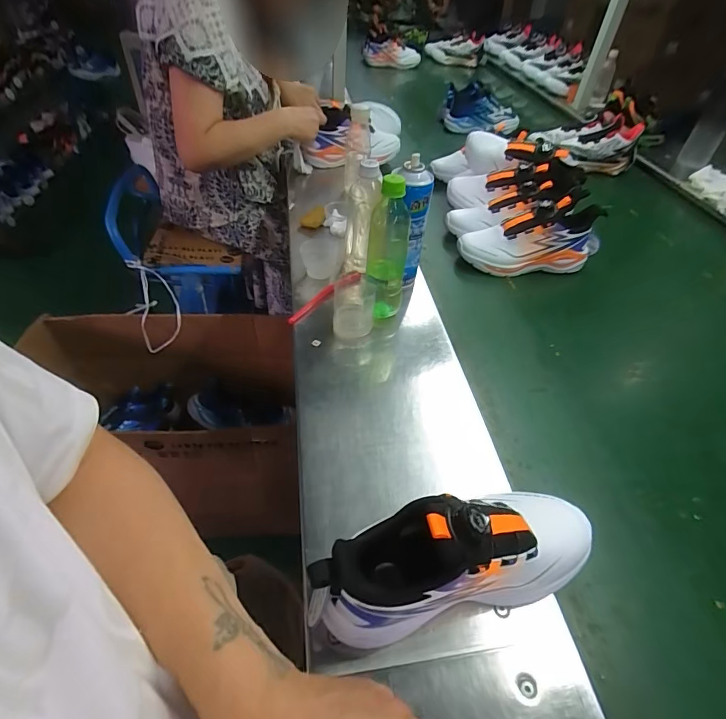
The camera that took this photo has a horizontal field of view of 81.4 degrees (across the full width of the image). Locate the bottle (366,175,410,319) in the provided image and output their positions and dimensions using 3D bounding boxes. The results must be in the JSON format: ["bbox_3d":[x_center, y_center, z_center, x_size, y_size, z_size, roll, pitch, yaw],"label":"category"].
[{"bbox_3d":[0.035,-0.156,0.607,0.059,0.206,0.058,4,45,1],"label":"bottle"}]

